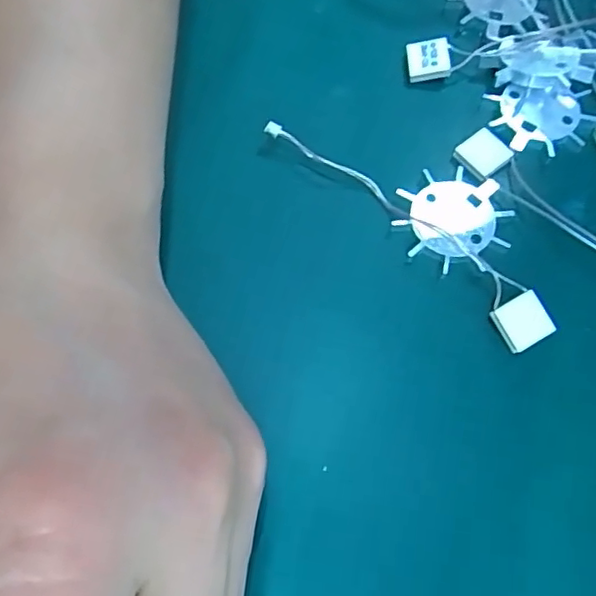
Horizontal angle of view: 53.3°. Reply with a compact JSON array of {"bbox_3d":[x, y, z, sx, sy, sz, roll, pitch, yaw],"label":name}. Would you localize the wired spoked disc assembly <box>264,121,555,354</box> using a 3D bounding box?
[{"bbox_3d":[0.046,-0.034,0.208,0.040,0.006,0.115,-42,75,-15],"label":"wired spoked disc assembly"}]

